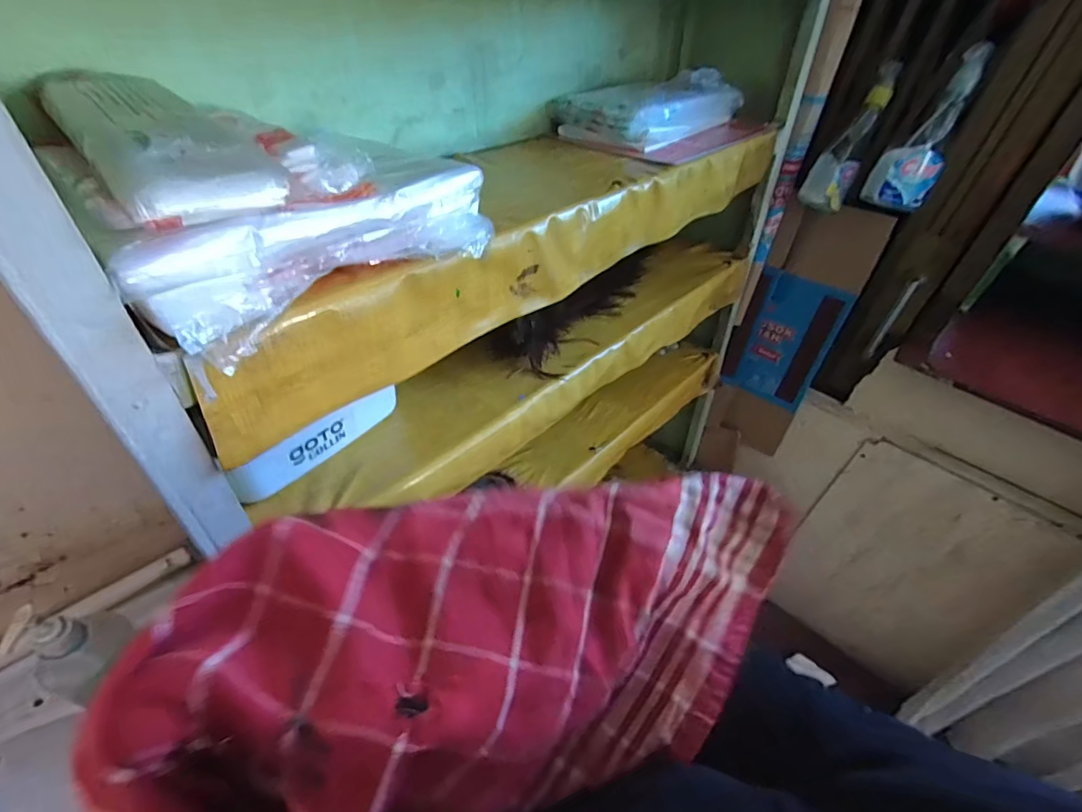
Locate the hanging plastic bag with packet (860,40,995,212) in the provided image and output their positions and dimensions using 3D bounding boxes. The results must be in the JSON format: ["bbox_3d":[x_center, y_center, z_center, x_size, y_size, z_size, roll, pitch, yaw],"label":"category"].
[{"bbox_3d":[0.581,-0.404,0.740,0.083,0.216,0.066,37,24,27],"label":"hanging plastic bag with packet"}]

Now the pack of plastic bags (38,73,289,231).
[{"bbox_3d":[-0.241,-0.170,0.302,0.078,0.022,0.220,-32,57,-32],"label":"pack of plastic bags"}]

